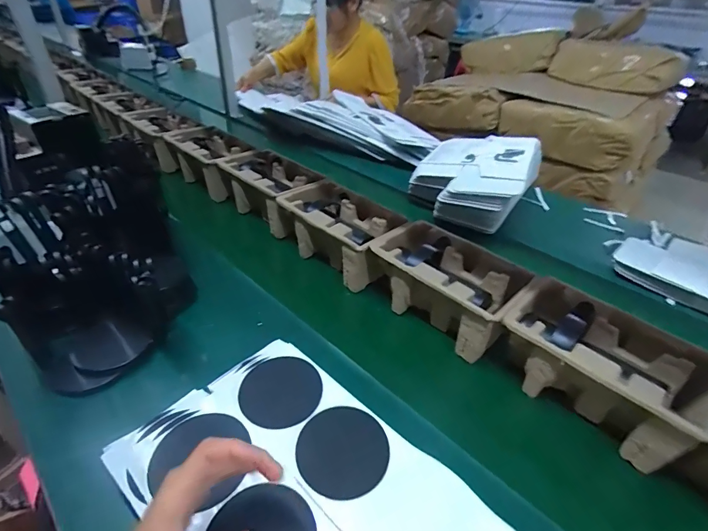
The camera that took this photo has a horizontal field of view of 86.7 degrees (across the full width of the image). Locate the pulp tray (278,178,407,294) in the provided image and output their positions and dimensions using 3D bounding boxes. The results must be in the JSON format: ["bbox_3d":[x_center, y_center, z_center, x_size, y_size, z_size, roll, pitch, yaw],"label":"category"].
[{"bbox_3d":[-0.023,-0.064,0.721,0.227,0.101,0.142,31,44,31],"label":"pulp tray"}]

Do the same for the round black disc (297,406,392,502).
[{"bbox_3d":[-0.012,0.188,0.386,0.088,0.008,0.090,3,37,-2],"label":"round black disc"}]

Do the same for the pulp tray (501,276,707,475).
[{"bbox_3d":[0.314,0.142,0.499,0.141,0.123,0.226,-26,47,-34],"label":"pulp tray"}]

